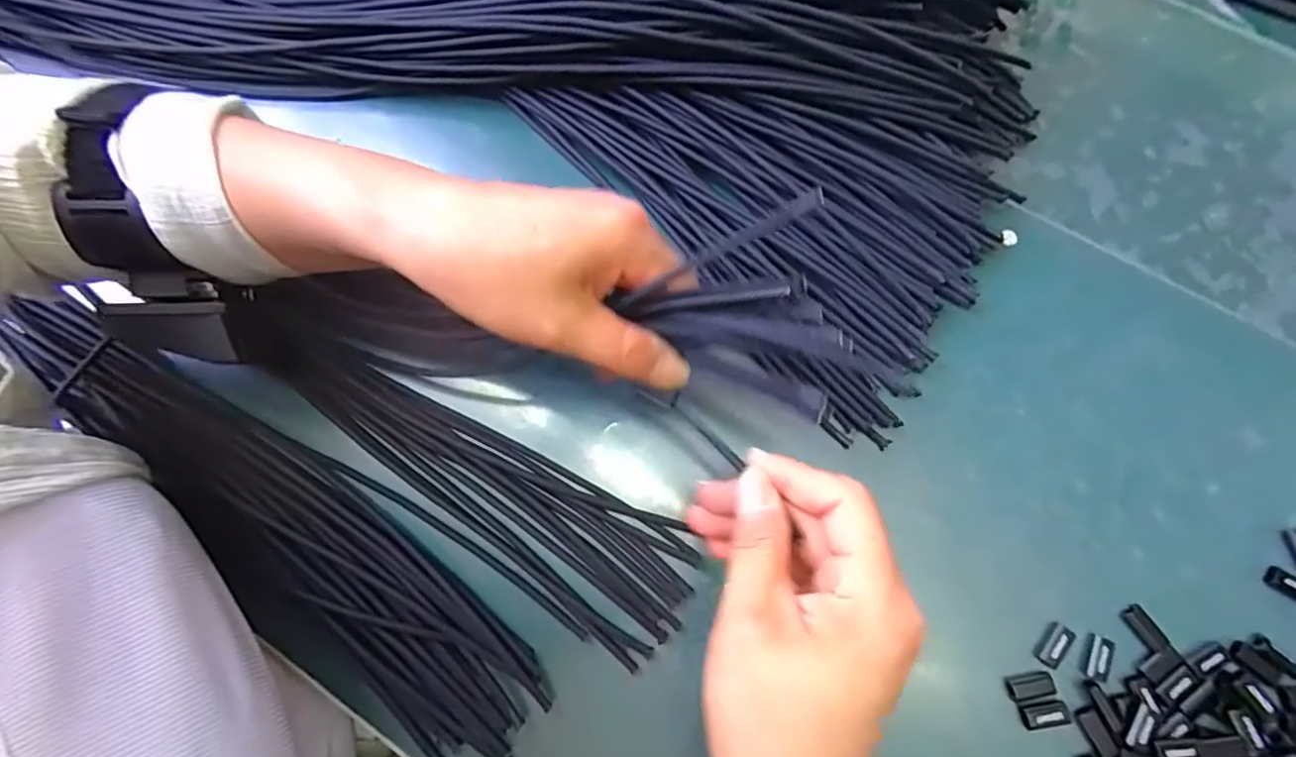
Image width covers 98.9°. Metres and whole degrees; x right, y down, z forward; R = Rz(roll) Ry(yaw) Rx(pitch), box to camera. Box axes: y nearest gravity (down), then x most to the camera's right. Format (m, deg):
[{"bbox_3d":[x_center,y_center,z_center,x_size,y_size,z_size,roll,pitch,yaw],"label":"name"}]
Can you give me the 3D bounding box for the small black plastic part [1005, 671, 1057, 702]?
[{"bbox_3d":[0.177,0.142,0.256,0.020,0.004,0.010,-10,74,-2],"label":"small black plastic part"}]

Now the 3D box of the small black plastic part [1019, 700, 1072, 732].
[{"bbox_3d":[0.182,0.153,0.252,0.021,0.004,0.011,-11,74,-2],"label":"small black plastic part"}]

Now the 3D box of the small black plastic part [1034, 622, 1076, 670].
[{"bbox_3d":[0.191,0.126,0.259,0.010,0.004,0.020,41,79,11],"label":"small black plastic part"}]

